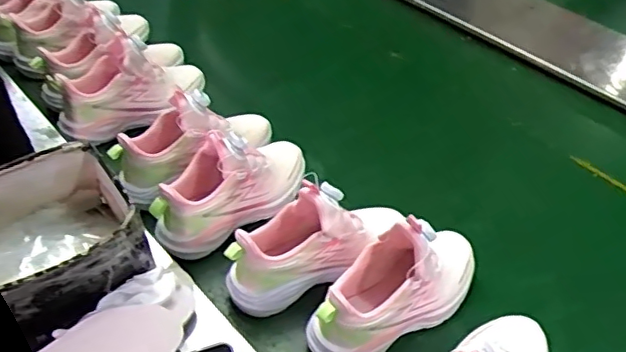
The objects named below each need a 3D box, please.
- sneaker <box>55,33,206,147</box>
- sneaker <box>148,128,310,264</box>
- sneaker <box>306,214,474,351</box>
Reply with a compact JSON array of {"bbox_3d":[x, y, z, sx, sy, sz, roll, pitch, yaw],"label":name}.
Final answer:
[{"bbox_3d":[-0.294,-0.155,0.946,0.242,0.128,0.091,-31,50,-32],"label":"sneaker"},{"bbox_3d":[-0.109,0.002,0.793,0.236,0.123,0.084,-30,50,-31],"label":"sneaker"},{"bbox_3d":[0.105,0.116,0.677,0.242,0.132,0.079,-24,48,-25],"label":"sneaker"}]

